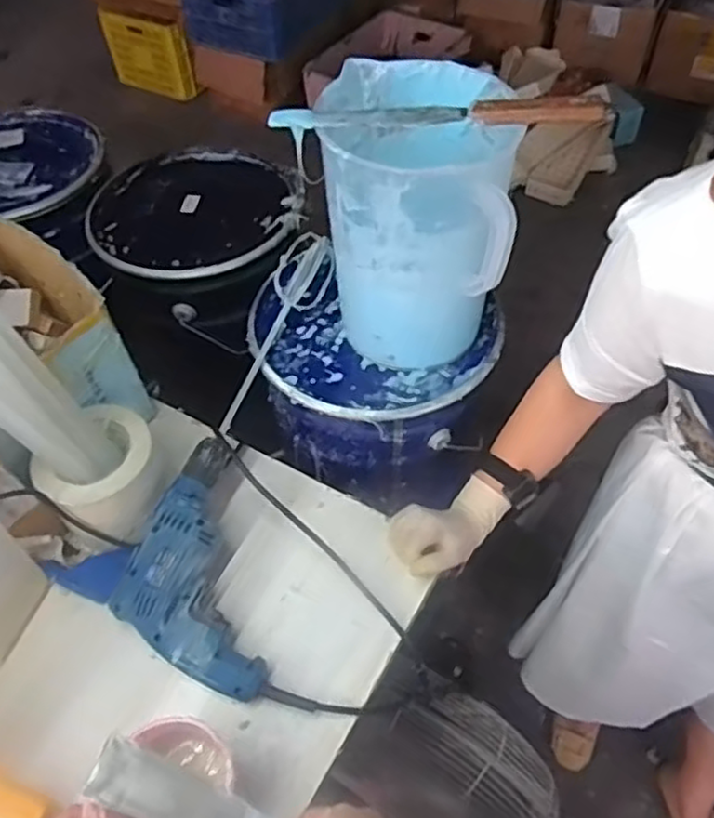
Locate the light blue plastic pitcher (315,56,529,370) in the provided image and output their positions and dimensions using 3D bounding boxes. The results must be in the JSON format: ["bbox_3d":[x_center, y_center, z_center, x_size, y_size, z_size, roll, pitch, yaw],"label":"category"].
[{"bbox_3d":[0.061,-0.189,0.719,0.176,0.251,0.195,6,53,7],"label":"light blue plastic pitcher"}]

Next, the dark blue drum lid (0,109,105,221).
[{"bbox_3d":[-0.525,-0.376,1.031,0.258,0.020,0.270,-1,52,1],"label":"dark blue drum lid"}]

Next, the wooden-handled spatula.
[{"bbox_3d":[0.070,-0.260,0.606,0.289,0.024,0.023,4,52,5],"label":"wooden-handled spatula"}]

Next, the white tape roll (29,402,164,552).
[{"bbox_3d":[-0.261,0.078,0.729,0.109,0.099,0.120,33,60,24],"label":"white tape roll"}]

